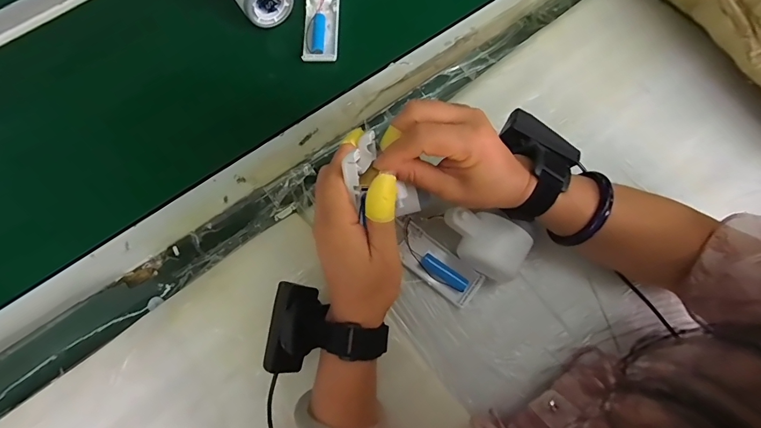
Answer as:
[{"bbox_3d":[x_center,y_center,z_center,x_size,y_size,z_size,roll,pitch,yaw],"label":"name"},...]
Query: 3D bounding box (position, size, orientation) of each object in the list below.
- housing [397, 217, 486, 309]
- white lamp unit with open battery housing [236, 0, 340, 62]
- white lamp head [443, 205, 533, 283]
[{"bbox_3d":[0.053,0.046,0.391,0.098,0.014,0.040,38,78,9],"label":"housing"},{"bbox_3d":[-0.112,-0.237,0.450,0.122,0.057,0.105,1,75,0],"label":"white lamp unit with open battery housing"},{"bbox_3d":[0.095,0.025,0.372,0.078,0.053,0.046,35,77,8],"label":"white lamp head"}]

